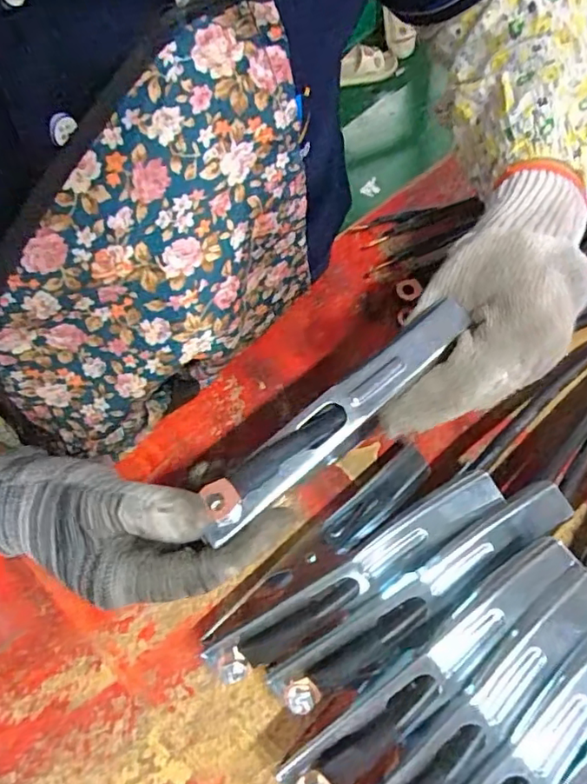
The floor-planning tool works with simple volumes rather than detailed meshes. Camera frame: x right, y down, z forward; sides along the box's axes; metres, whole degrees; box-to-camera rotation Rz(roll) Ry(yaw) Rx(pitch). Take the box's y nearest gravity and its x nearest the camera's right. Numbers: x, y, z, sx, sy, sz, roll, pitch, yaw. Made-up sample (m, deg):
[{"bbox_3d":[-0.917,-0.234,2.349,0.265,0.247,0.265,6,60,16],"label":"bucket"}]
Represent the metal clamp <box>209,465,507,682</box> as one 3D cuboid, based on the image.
[{"bbox_3d":[0.028,0.094,0.289,0.171,0.026,0.025,-35,65,2],"label":"metal clamp"}]

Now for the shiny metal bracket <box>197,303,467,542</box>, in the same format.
[{"bbox_3d":[0.023,0.009,0.273,0.158,0.021,0.020,-39,67,-18],"label":"shiny metal bracket"}]

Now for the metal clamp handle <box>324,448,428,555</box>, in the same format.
[{"bbox_3d":[0.050,0.065,0.346,0.078,0.009,0.023,-41,68,-16],"label":"metal clamp handle"}]

